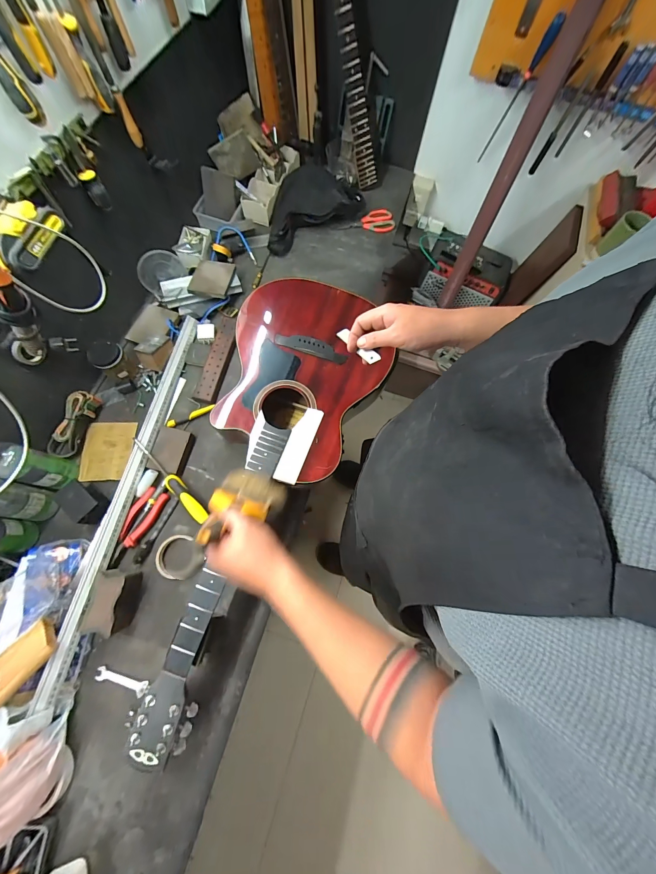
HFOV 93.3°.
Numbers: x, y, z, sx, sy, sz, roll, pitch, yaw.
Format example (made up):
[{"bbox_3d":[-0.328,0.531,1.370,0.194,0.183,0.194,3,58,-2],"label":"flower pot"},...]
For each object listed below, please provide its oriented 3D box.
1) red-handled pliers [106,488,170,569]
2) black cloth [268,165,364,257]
[{"bbox_3d":[-0.414,0.188,0.661,0.061,0.019,0.165,26,73,6],"label":"red-handled pliers"},{"bbox_3d":[-0.069,-0.706,0.950,0.334,0.071,0.195,-32,76,-12],"label":"black cloth"}]

